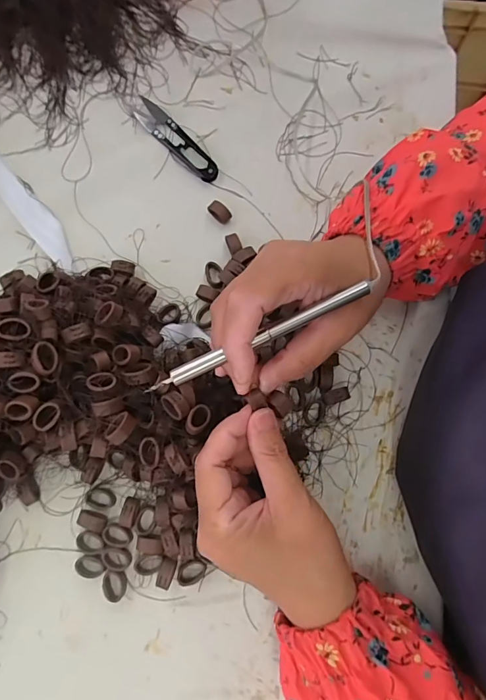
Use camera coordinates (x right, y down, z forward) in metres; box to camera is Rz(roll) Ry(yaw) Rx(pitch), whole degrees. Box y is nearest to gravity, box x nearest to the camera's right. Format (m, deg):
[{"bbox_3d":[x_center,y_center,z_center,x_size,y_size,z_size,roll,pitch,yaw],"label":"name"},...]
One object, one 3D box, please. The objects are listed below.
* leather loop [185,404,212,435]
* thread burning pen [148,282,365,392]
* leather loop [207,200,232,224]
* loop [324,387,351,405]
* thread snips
[{"bbox_3d":[-0.030,0.047,0.283,0.015,0.009,0.021,17,78,2],"label":"leather loop"},{"bbox_3d":[0.010,-0.007,0.234,0.133,0.005,0.008,-25,80,-3],"label":"thread burning pen"},{"bbox_3d":[-0.020,-0.118,0.354,0.012,0.012,0.019,-44,83,-10],"label":"leather loop"},{"bbox_3d":[0.072,0.036,0.322,0.020,0.011,0.010,-19,79,-5],"label":"loop"},{"bbox_3d":[-0.060,-0.187,0.370,0.020,0.008,0.097,-43,82,-10],"label":"thread snips"}]

